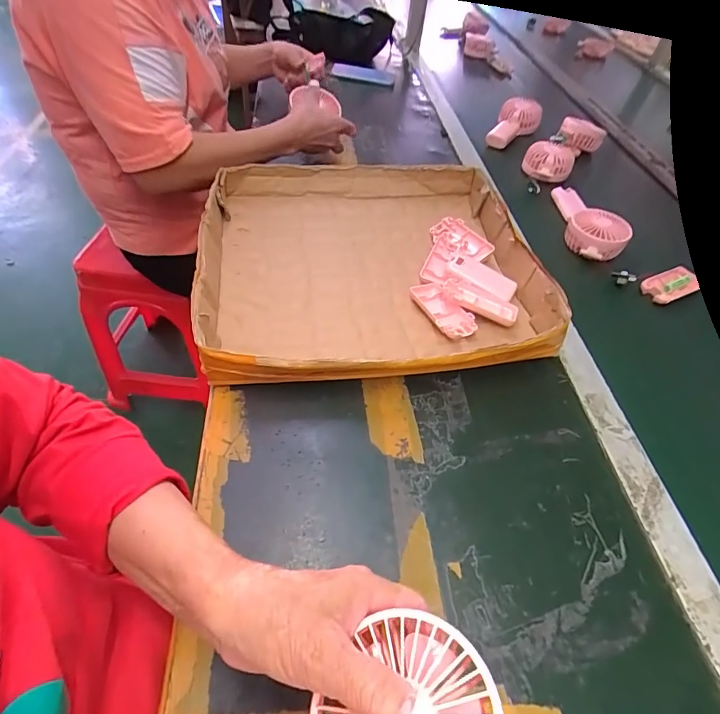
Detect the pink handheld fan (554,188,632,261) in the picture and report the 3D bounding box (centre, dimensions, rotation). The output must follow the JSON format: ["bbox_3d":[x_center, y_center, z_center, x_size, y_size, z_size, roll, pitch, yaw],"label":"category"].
[{"bbox_3d":[0.359,-0.209,0.673,0.082,0.040,0.140,-3,51,-7],"label":"pink handheld fan"}]

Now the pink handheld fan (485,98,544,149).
[{"bbox_3d":[0.318,-0.497,0.922,0.073,0.045,0.170,39,72,24],"label":"pink handheld fan"}]

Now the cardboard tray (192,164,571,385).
[{"bbox_3d":[0.011,-0.131,0.574,0.399,0.066,0.399,-3,51,-7],"label":"cardboard tray"}]

